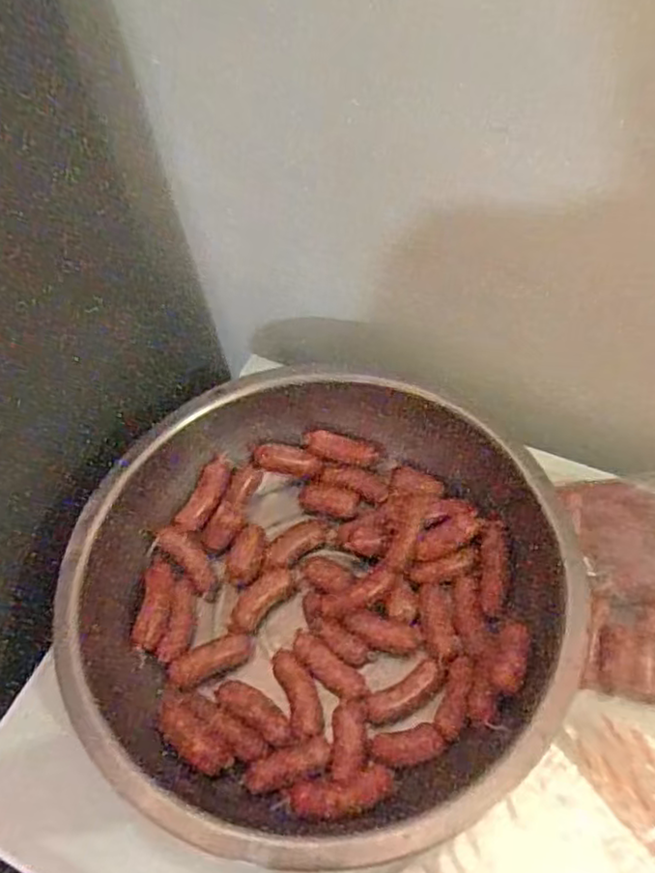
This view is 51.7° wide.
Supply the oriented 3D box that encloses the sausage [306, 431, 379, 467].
[{"bbox_3d":[0.017,0.013,0.759,0.080,0.024,0.024,10,58,11],"label":"sausage"}]

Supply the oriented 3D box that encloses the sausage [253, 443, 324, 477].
[{"bbox_3d":[-0.045,0.028,0.764,0.074,0.022,0.024,13,57,-6],"label":"sausage"}]

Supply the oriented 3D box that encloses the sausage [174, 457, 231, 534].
[{"bbox_3d":[-0.132,0.065,0.734,0.025,0.020,0.086,24,77,19],"label":"sausage"}]

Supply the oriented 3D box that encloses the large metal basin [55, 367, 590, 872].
[{"bbox_3d":[-0.007,0.142,0.645,0.434,0.120,0.434,-2,56,3],"label":"large metal basin"}]

